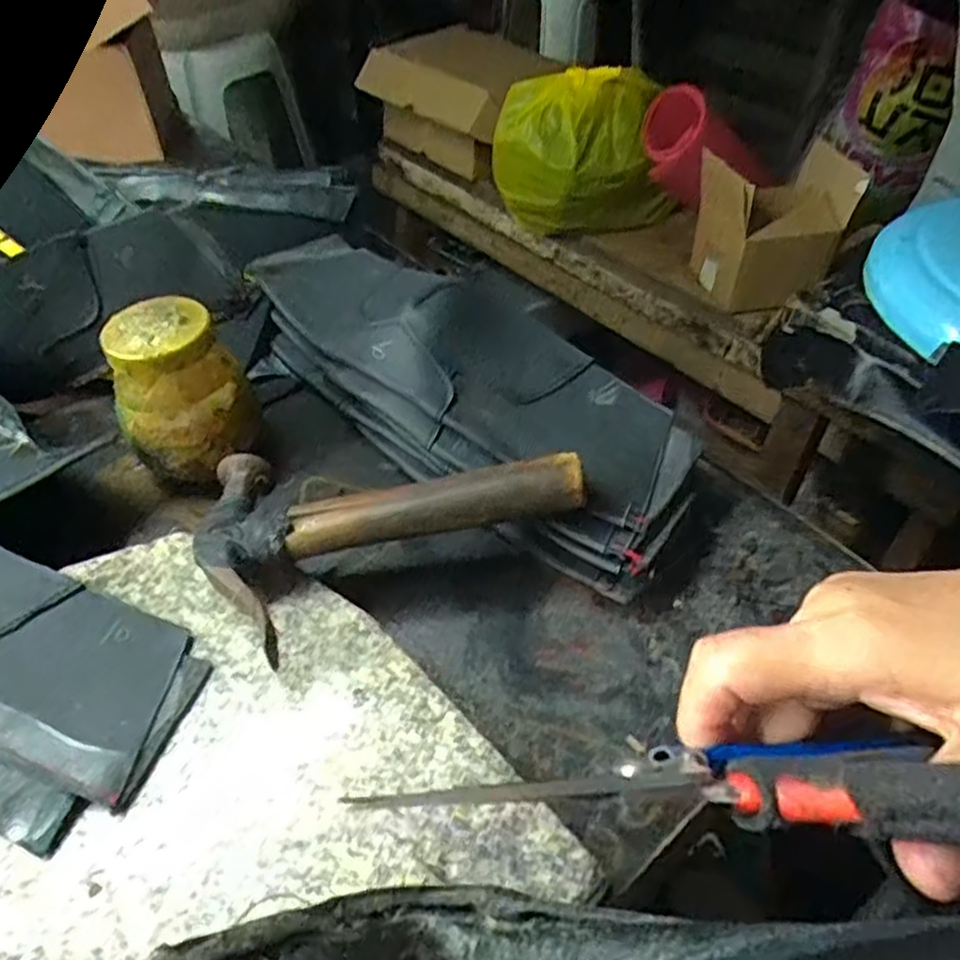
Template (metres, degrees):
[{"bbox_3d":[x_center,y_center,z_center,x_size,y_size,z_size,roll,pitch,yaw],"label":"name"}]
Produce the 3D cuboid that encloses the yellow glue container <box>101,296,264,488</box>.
[{"bbox_3d":[-0.162,-0.049,0.411,0.068,0.079,0.059,-21,49,-18],"label":"yellow glue container"}]

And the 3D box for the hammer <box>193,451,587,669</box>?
[{"bbox_3d":[-0.045,0.014,0.364,0.183,0.044,0.115,-13,47,-11],"label":"hammer"}]

